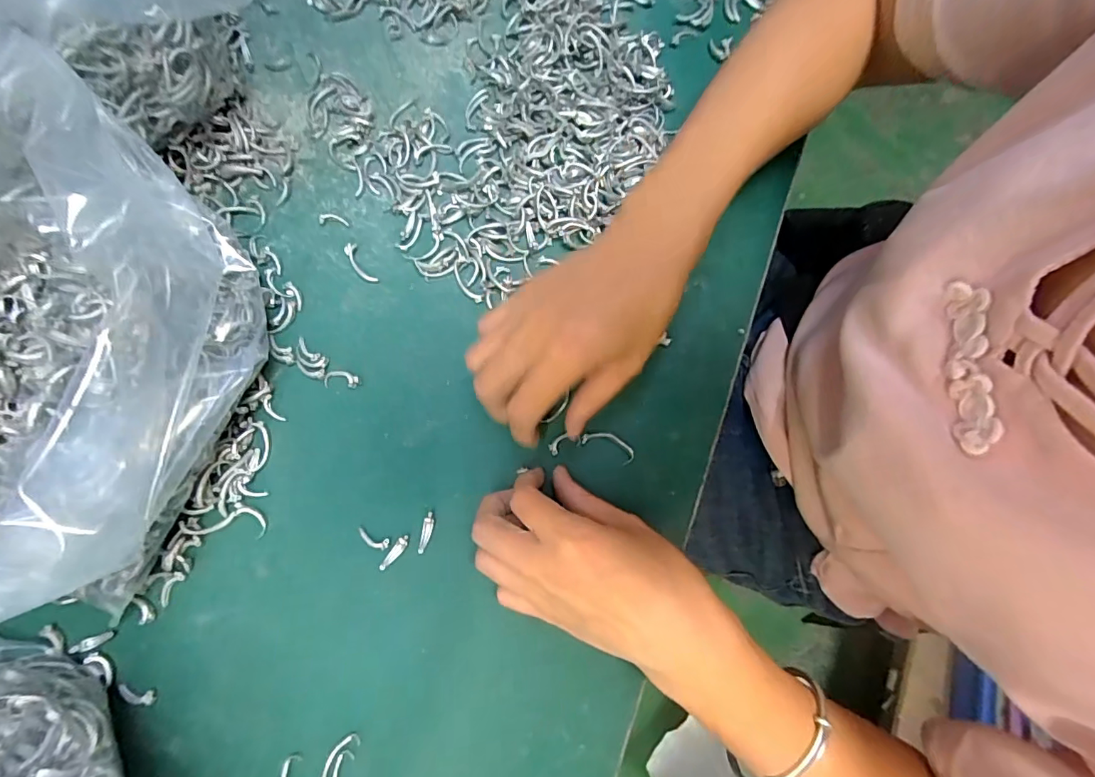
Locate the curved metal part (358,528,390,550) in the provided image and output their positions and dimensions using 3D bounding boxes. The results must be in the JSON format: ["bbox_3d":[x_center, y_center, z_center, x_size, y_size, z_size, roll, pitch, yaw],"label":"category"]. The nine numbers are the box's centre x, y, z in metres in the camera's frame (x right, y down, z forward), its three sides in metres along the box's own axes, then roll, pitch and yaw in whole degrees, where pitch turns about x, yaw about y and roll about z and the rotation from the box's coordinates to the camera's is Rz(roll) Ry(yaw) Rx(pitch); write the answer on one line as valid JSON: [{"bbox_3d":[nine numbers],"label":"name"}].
[{"bbox_3d":[-0.101,0.087,0.280,0.020,0.004,0.007,20,78,4],"label":"curved metal part"}]

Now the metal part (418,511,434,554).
[{"bbox_3d":[-0.070,0.083,0.281,0.006,0.004,0.023,9,78,2],"label":"metal part"}]

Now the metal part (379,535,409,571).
[{"bbox_3d":[-0.087,0.094,0.278,0.006,0.004,0.022,34,80,7],"label":"metal part"}]

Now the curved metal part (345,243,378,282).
[{"bbox_3d":[-0.124,-0.082,0.320,0.009,0.004,0.032,-32,80,-7],"label":"curved metal part"}]

